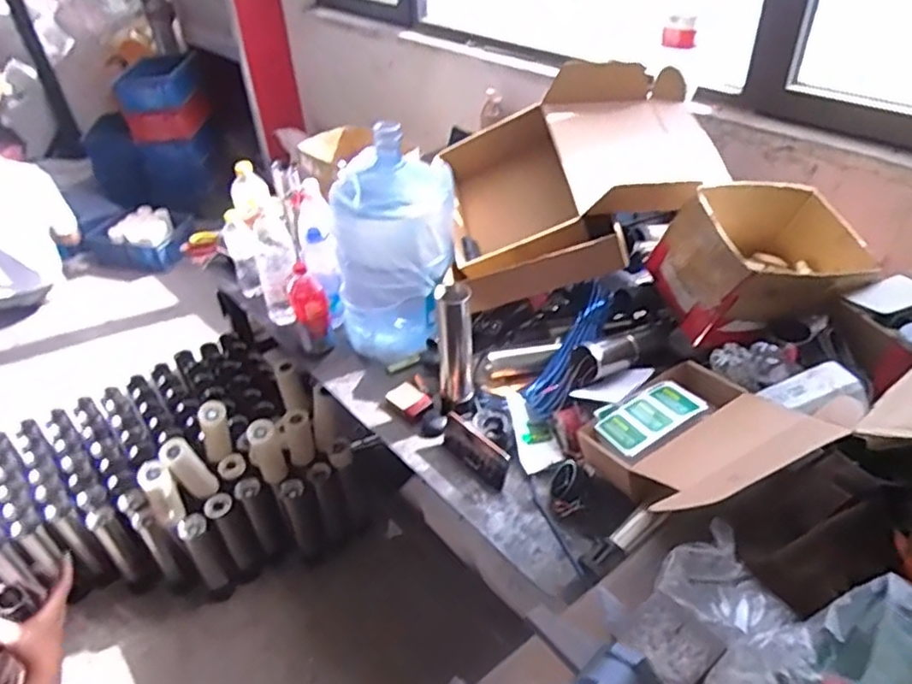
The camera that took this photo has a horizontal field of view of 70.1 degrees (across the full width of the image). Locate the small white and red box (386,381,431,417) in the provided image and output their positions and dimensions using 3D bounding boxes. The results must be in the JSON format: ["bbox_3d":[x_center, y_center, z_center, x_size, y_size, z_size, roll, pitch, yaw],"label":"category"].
[{"bbox_3d":[-0.098,0.118,1.362,0.082,0.021,0.062,29,49,33],"label":"small white and red box"}]

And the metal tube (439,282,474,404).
[{"bbox_3d":[-0.001,0.008,1.247,0.065,0.247,0.050,-4,39,-1],"label":"metal tube"}]

